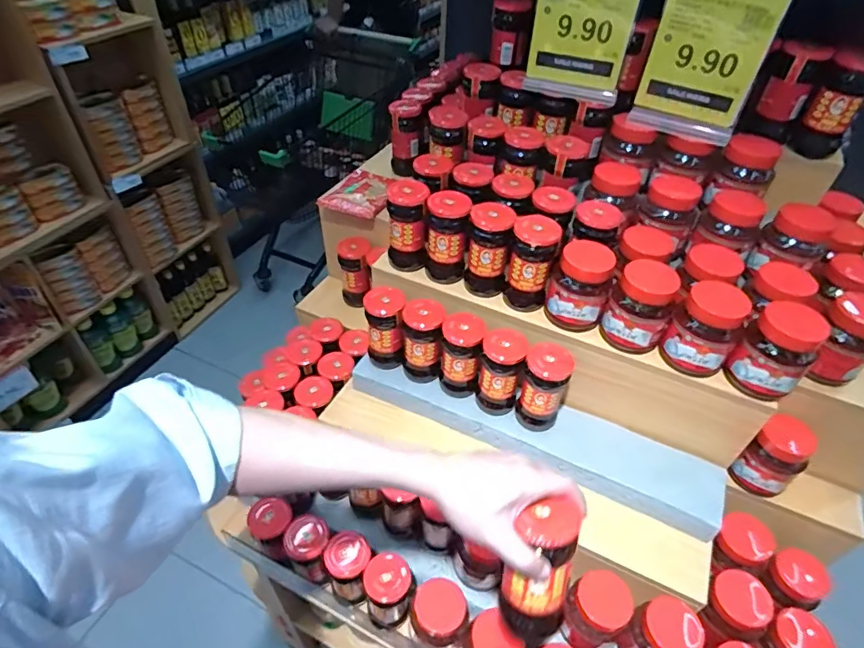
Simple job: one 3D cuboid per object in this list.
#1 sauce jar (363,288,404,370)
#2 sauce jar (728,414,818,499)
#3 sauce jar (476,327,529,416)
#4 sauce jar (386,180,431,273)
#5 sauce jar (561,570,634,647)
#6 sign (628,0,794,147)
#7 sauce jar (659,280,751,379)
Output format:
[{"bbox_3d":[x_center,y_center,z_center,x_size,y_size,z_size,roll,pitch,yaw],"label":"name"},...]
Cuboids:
[{"bbox_3d":[-0.078,0.008,0.851,0.060,0.132,0.061,1,44,-1],"label":"sauce jar"},{"bbox_3d":[0.511,0.206,0.761,0.070,0.121,0.069,1,44,-1],"label":"sauce jar"},{"bbox_3d":[0.108,0.077,0.795,0.064,0.142,0.066,1,44,-1],"label":"sauce jar"},{"bbox_3d":[-0.039,-0.161,0.822,0.062,0.146,0.070,3,44,1],"label":"sauce jar"},{"bbox_3d":[0.229,0.410,0.720,0.077,0.091,0.084,1,44,-1],"label":"sauce jar"},{"bbox_3d":[0.387,-0.382,0.714,0.147,0.226,0.015,23,50,20],"label":"sign"},{"bbox_3d":[0.366,0.010,0.681,0.078,0.116,0.070,29,51,25],"label":"sauce jar"}]

